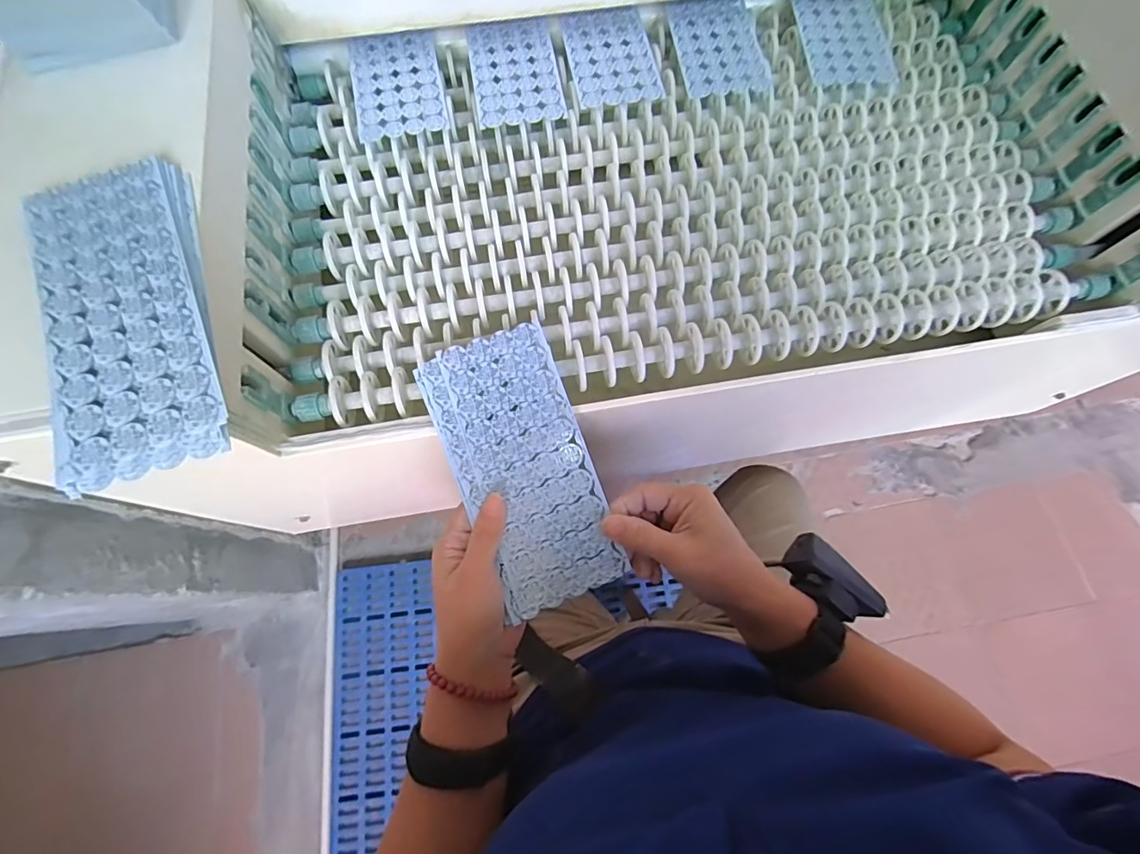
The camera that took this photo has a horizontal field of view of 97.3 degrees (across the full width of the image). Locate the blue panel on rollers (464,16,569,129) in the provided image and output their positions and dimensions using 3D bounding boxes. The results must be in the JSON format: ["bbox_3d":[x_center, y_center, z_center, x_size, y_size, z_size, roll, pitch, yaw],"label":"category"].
[{"bbox_3d":[-0.054,-0.347,0.488,0.083,0.010,0.132,-10,73,-3],"label":"blue panel on rollers"}]

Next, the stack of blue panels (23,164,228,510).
[{"bbox_3d":[-0.260,-0.069,0.294,0.087,0.014,0.204,-20,76,-6],"label":"stack of blue panels"}]

